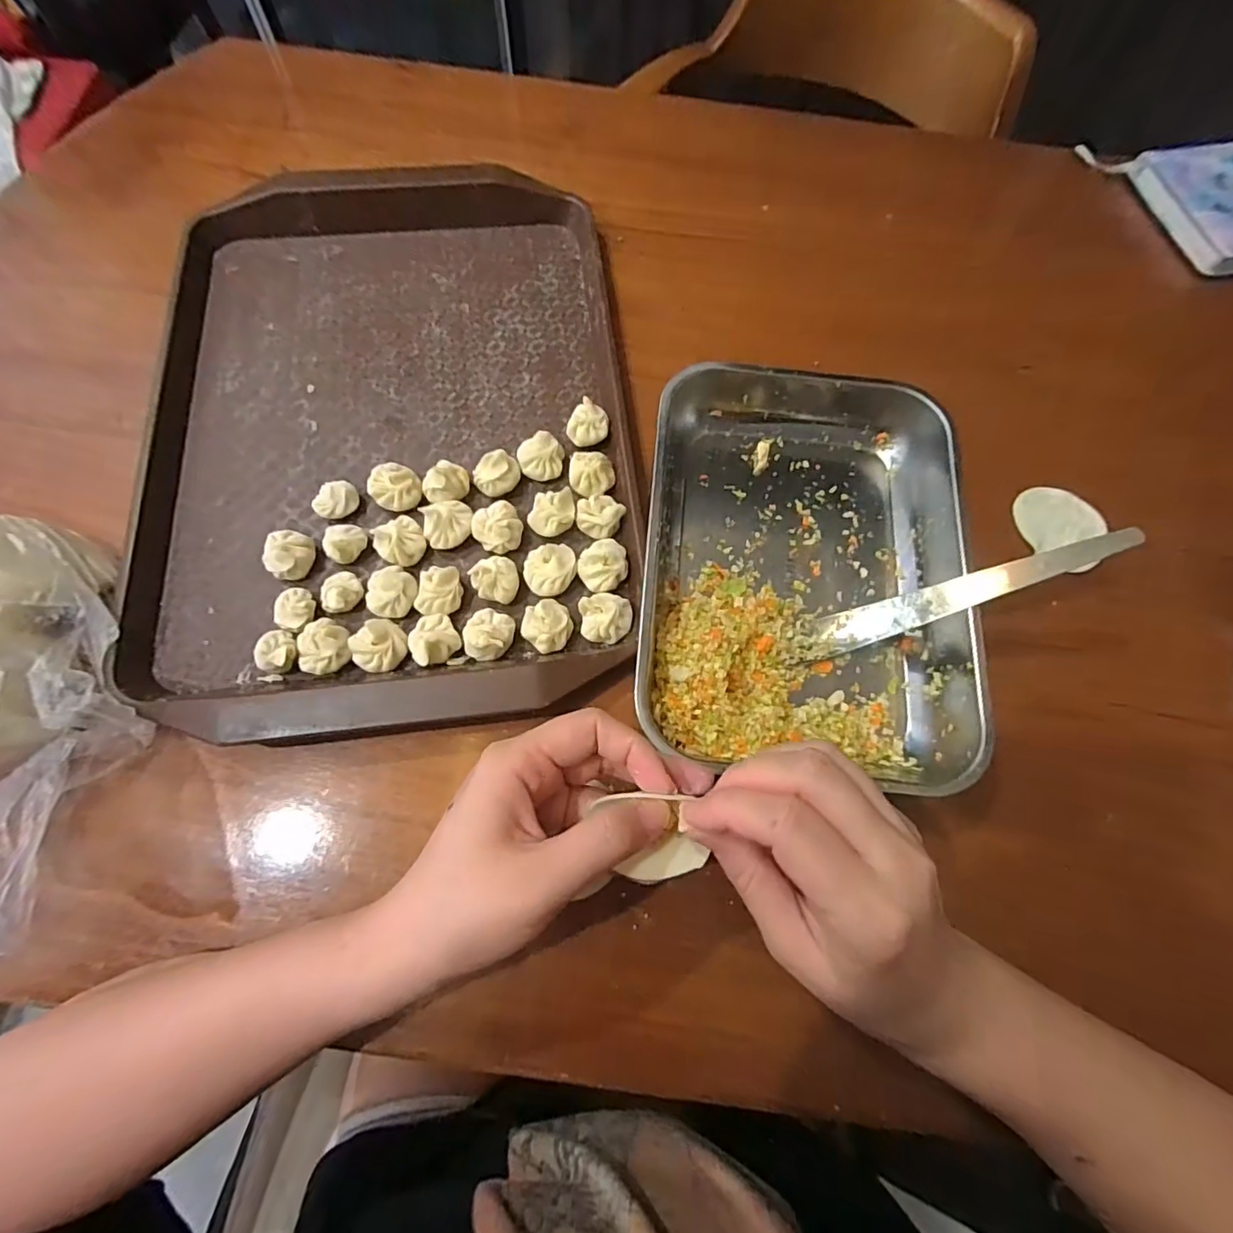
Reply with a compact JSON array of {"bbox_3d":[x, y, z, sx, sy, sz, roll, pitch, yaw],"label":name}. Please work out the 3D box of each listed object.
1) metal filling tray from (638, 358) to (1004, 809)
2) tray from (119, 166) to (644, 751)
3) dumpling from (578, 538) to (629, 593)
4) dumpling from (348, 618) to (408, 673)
[{"bbox_3d":[0.111,-0.043,0.336,0.185,0.039,0.274,6,69,-1],"label":"metal filling tray"},{"bbox_3d":[-0.145,-0.140,0.365,0.296,0.023,0.426,-7,70,-5],"label":"tray"},{"bbox_3d":[-0.008,-0.031,0.332,0.029,0.016,0.027,-34,74,-14],"label":"dumpling"},{"bbox_3d":[-0.134,0.016,0.310,0.029,0.015,0.026,-36,75,-15],"label":"dumpling"}]

